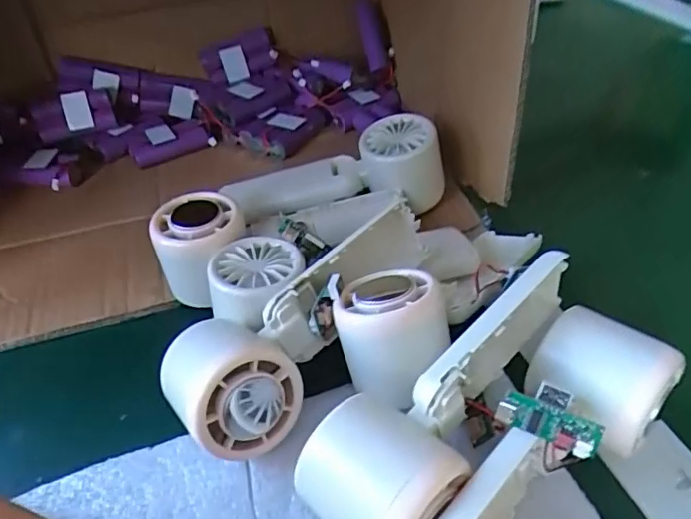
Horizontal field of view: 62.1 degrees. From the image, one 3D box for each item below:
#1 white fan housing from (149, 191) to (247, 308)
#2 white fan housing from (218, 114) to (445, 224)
[{"bbox_3d":[-0.089,-0.007,0.362,0.054,0.055,0.048,11,44,19],"label":"white fan housing"},{"bbox_3d":[-0.012,-0.061,0.414,0.155,0.051,0.064,-14,42,-8],"label":"white fan housing"}]

